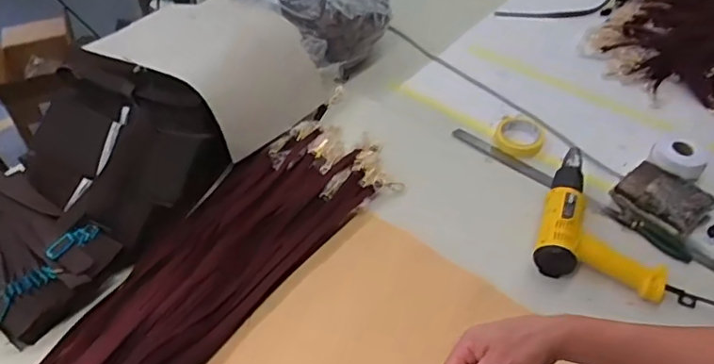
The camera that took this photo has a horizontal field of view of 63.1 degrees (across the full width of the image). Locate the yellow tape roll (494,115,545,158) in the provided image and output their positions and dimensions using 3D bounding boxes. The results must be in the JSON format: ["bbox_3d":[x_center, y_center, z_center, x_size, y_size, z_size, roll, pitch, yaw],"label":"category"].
[{"bbox_3d":[0.336,-0.096,1.201,0.098,0.032,0.108,17,49,15],"label":"yellow tape roll"}]

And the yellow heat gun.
[{"bbox_3d":[0.422,0.074,0.992,0.201,0.084,0.245,17,49,15],"label":"yellow heat gun"}]

